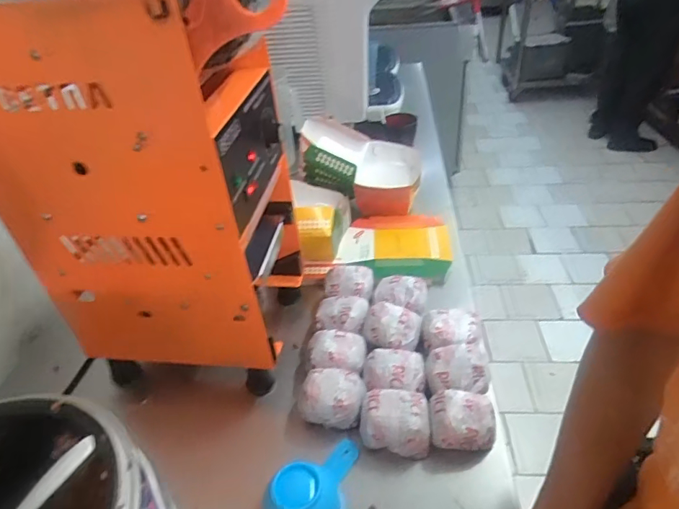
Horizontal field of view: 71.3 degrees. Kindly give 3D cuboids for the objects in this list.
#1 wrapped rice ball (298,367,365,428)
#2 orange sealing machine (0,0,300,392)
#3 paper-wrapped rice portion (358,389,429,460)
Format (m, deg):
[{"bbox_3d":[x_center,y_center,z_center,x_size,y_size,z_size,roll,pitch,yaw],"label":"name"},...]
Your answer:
[{"bbox_3d":[-0.008,0.177,0.601,0.078,0.046,0.072,-3,38,2],"label":"wrapped rice ball"},{"bbox_3d":[-0.184,-0.103,0.548,0.313,0.468,0.232,7,39,14],"label":"orange sealing machine"},{"bbox_3d":[0.066,0.196,0.565,0.078,0.044,0.071,-1,38,6],"label":"paper-wrapped rice portion"}]

